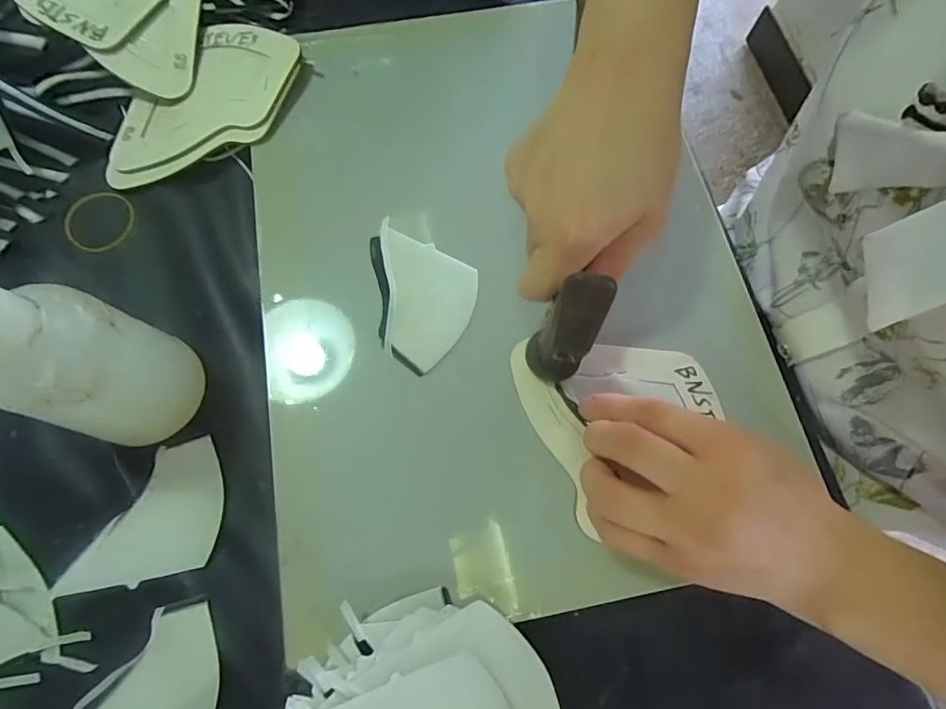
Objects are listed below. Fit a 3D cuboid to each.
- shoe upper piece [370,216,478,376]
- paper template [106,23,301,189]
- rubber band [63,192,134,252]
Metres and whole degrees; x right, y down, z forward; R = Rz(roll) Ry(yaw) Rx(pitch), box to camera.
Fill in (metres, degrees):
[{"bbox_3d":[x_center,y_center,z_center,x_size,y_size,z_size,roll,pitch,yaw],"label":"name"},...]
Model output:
[{"bbox_3d":[-0.039,-0.036,0.292,0.077,0.005,0.070,31,75,8],"label":"shoe upper piece"},{"bbox_3d":[-0.188,-0.171,0.335,0.146,0.019,0.094,-40,78,-12],"label":"paper template"},{"bbox_3d":[-0.249,-0.089,0.328,0.041,0.004,0.044,1,77,-6],"label":"rubber band"}]

